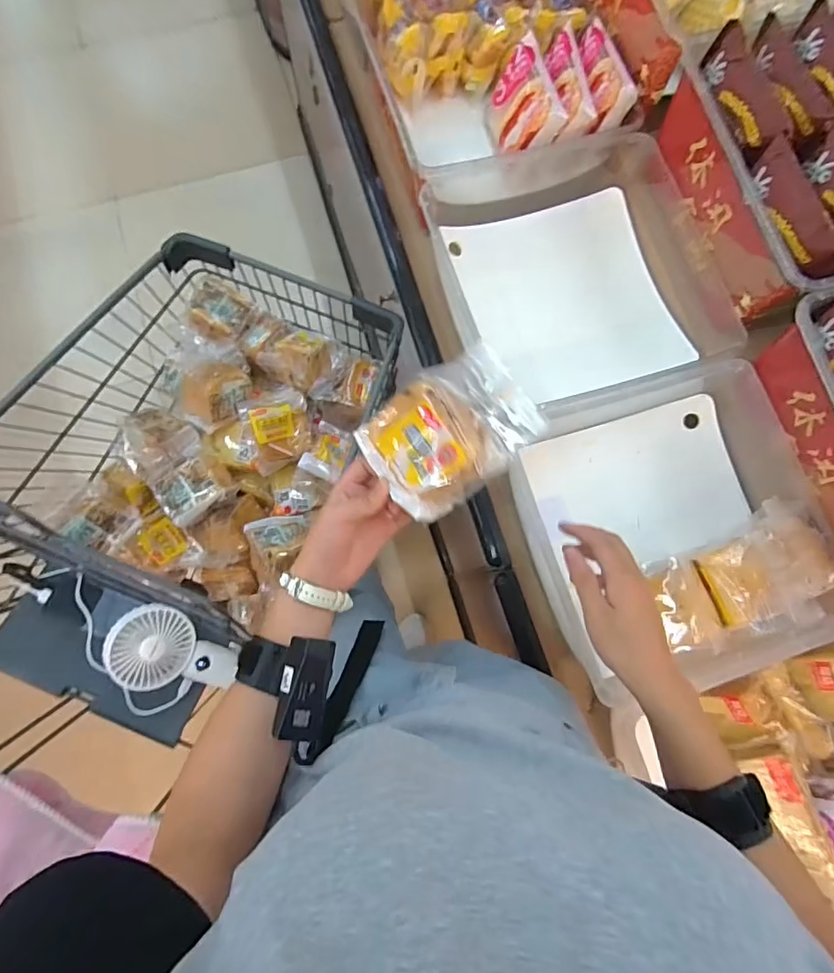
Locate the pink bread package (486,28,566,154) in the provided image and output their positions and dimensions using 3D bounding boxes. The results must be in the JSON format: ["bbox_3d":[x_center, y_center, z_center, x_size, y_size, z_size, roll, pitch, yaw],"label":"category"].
[{"bbox_3d":[0.131,-0.482,0.628,0.033,0.091,0.135,-5,75,-35],"label":"pink bread package"}]

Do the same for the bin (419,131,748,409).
[{"bbox_3d":[0.180,-0.272,0.612,0.298,0.089,0.304,-17,79,-5],"label":"bin"}]

